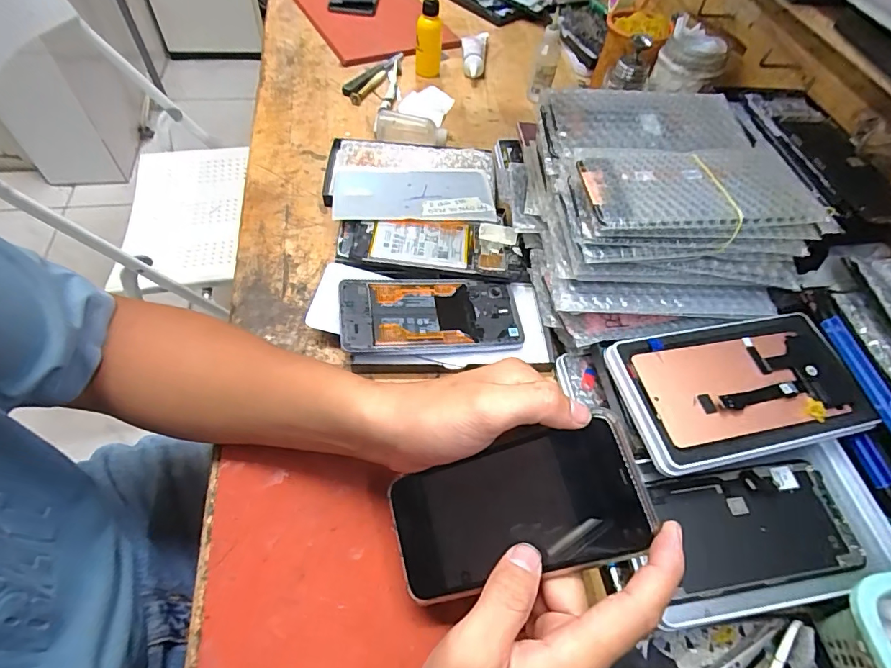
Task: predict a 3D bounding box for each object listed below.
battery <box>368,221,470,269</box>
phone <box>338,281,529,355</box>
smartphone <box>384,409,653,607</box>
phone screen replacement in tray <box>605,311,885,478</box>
[{"bbox_3d":[-0.025,-0.094,0.458,0.093,0.010,0.057,5,56,-1],"label":"battery"},{"bbox_3d":[-0.011,-0.017,0.417,0.162,0.005,0.076,0,60,-12],"label":"phone"},{"bbox_3d":[0.037,0.103,0.270,0.149,0.007,0.072,-23,68,17],"label":"smartphone"},{"bbox_3d":[0.218,0.038,0.343,0.178,0.010,0.101,-8,60,-11],"label":"phone screen replacement in tray"}]

